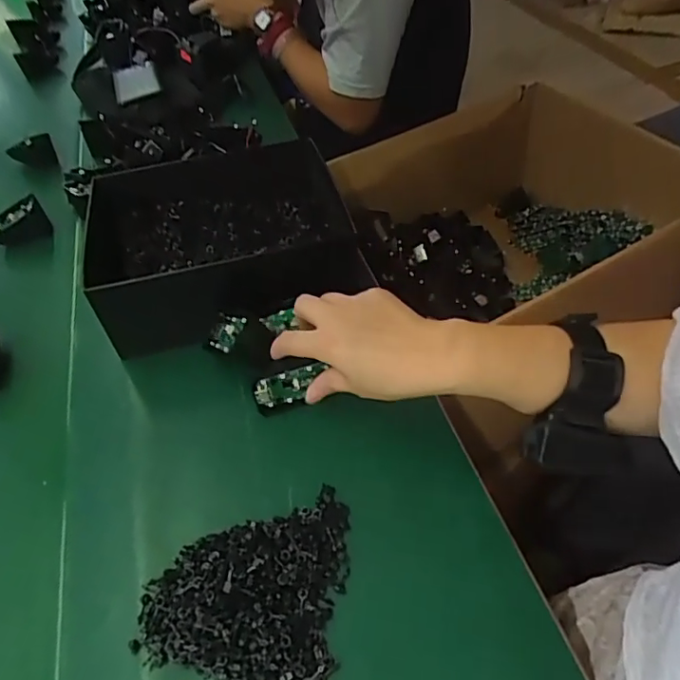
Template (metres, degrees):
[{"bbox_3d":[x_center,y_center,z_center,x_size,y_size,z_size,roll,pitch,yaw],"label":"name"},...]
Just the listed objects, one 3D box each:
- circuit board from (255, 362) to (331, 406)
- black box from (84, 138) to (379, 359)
[{"bbox_3d":[-0.042,0.038,0.446,0.054,0.031,0.008,-13,47,-5],"label":"circuit board"},{"bbox_3d":[-0.111,-0.096,0.543,0.228,0.090,0.193,-13,47,-5],"label":"black box"}]

